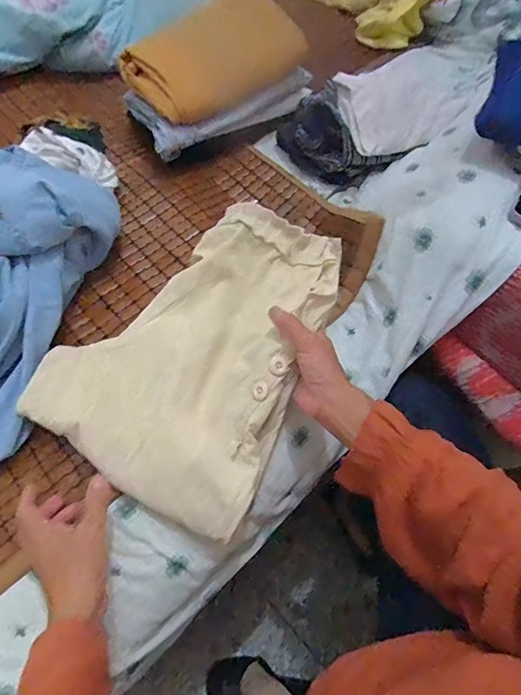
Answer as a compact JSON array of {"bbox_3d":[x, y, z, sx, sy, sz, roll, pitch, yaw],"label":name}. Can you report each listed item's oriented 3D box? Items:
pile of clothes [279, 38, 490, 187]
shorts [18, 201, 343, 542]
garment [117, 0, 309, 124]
[{"bbox_3d":[0.160,-0.334,0.630,0.246,0.110,0.158,-8,62,-4],"label":"pile of clothes"},{"bbox_3d":[-0.071,-0.012,0.490,0.246,0.066,0.353,22,64,12],"label":"shorts"},{"bbox_3d":[-0.067,-0.439,0.633,0.259,0.083,0.136,-28,65,-14],"label":"garment"}]

